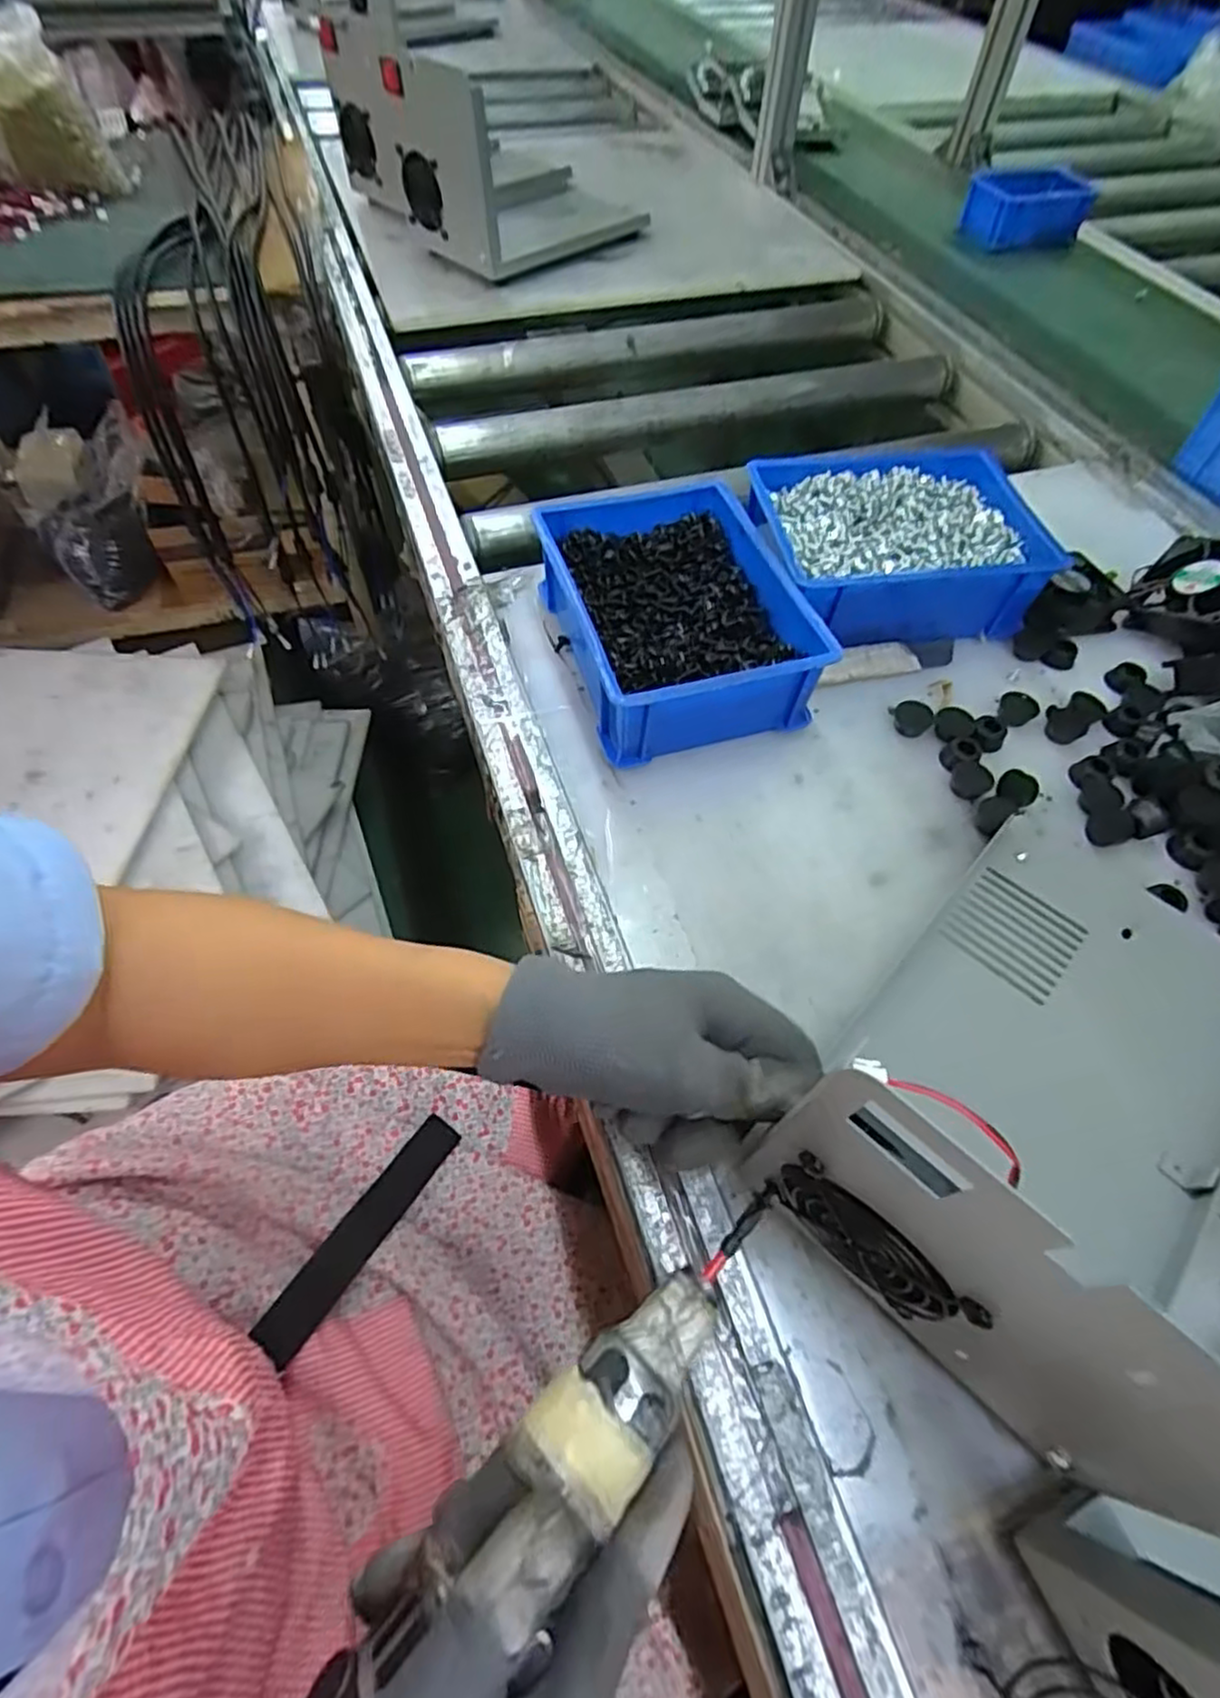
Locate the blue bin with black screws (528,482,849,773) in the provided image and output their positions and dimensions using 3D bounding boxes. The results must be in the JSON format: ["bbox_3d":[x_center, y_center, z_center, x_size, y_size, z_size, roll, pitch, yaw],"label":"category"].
[{"bbox_3d":[0.042,-0.158,0.481,0.145,0.066,0.194,-13,58,-10],"label":"blue bin with black screws"}]

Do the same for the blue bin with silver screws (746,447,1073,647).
[{"bbox_3d":[0.209,-0.224,0.528,0.205,0.061,0.153,-6,57,-5],"label":"blue bin with silver screws"}]

